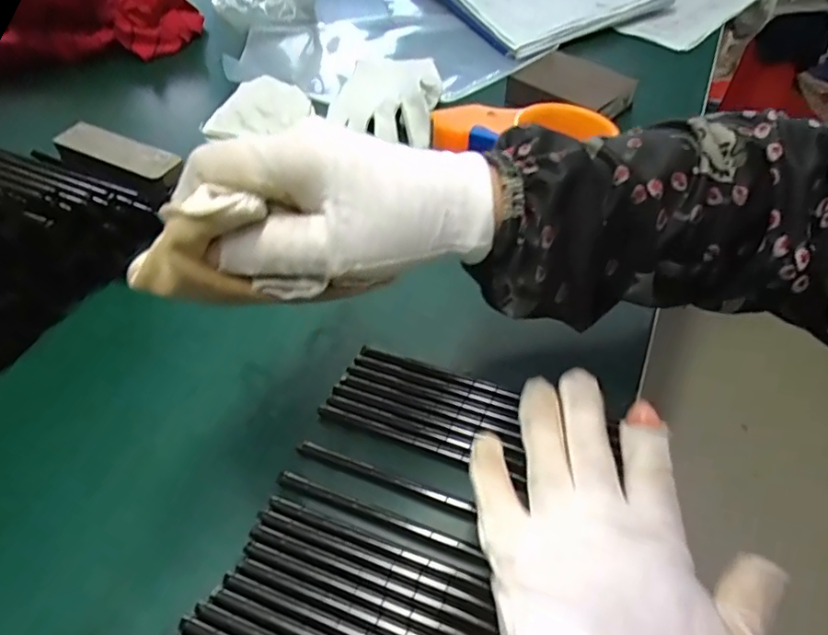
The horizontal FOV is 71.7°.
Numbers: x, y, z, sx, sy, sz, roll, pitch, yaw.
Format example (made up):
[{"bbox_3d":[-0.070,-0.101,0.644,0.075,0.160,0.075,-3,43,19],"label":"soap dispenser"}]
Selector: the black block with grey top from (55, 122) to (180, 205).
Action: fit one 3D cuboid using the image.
[{"bbox_3d":[-0.243,-0.130,0.472,0.131,0.016,0.040,23,55,21],"label":"black block with grey top"}]

